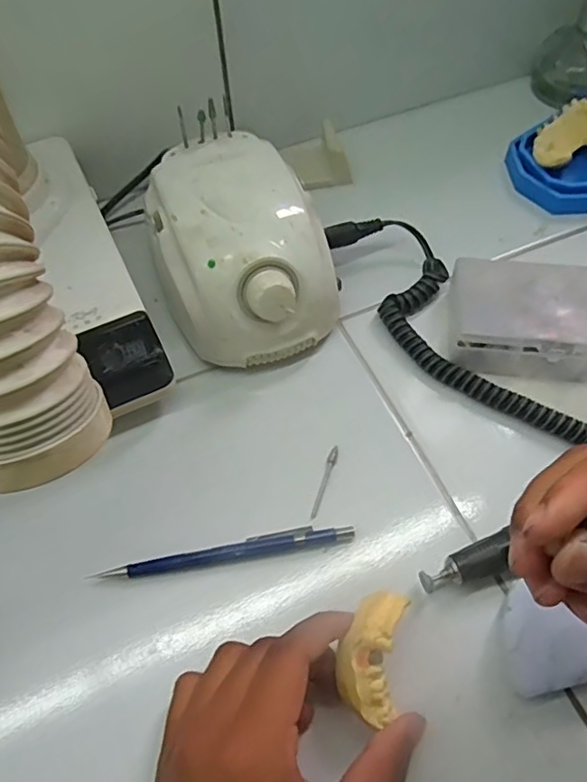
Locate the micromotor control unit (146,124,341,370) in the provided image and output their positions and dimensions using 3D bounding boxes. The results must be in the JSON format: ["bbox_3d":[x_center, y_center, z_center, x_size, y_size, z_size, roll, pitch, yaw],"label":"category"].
[{"bbox_3d":[-0.032,-0.091,0.378,0.106,0.080,0.135,-16,58,-9],"label":"micromotor control unit"}]

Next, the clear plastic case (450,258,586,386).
[{"bbox_3d":[0.161,-0.045,0.366,0.119,0.038,0.071,10,58,8],"label":"clear plastic case"}]

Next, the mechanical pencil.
[{"bbox_3d":[-0.035,0.086,0.313,0.135,0.010,0.011,-7,57,-3],"label":"mechanical pencil"}]

